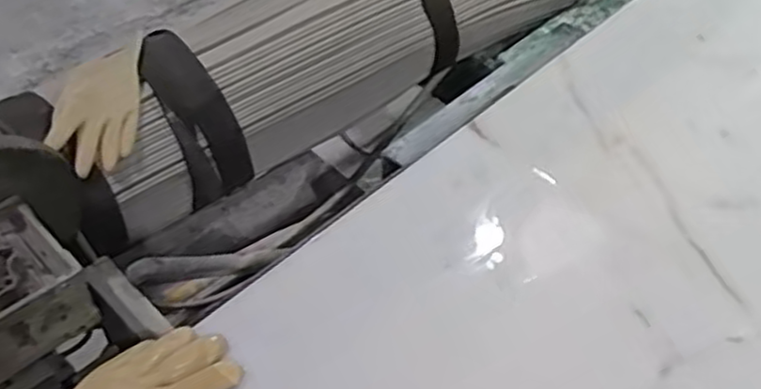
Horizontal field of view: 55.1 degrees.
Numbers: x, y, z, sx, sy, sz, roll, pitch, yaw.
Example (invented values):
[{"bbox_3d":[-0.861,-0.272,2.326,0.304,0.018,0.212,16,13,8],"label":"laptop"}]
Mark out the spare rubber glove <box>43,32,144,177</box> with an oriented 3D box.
[{"bbox_3d":[-0.370,-0.126,0.966,0.104,0.032,0.220,-2,50,-6],"label":"spare rubber glove"}]

